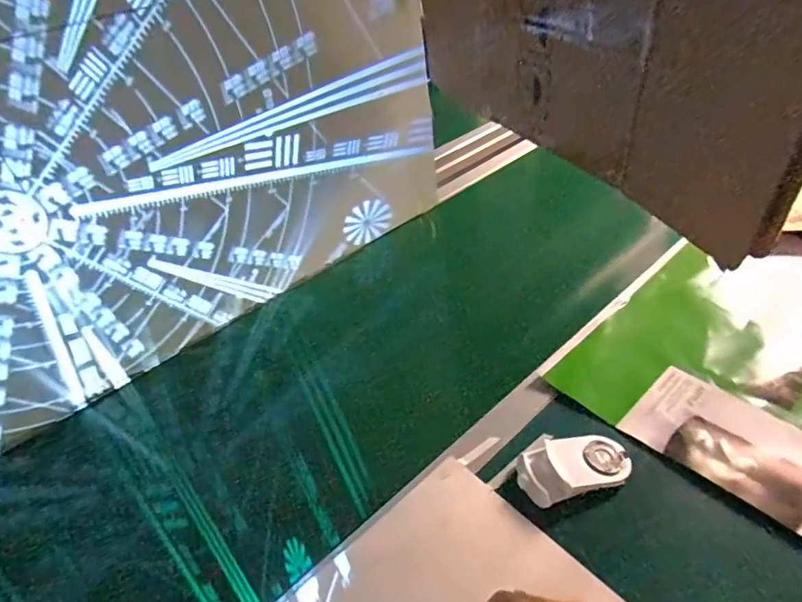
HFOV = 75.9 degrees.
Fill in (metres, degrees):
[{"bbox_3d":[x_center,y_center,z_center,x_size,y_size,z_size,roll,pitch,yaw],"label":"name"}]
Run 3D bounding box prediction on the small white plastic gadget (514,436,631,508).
[{"bbox_3d":[0.175,0.167,0.519,0.112,0.030,0.063,-15,39,-10],"label":"small white plastic gadget"}]

